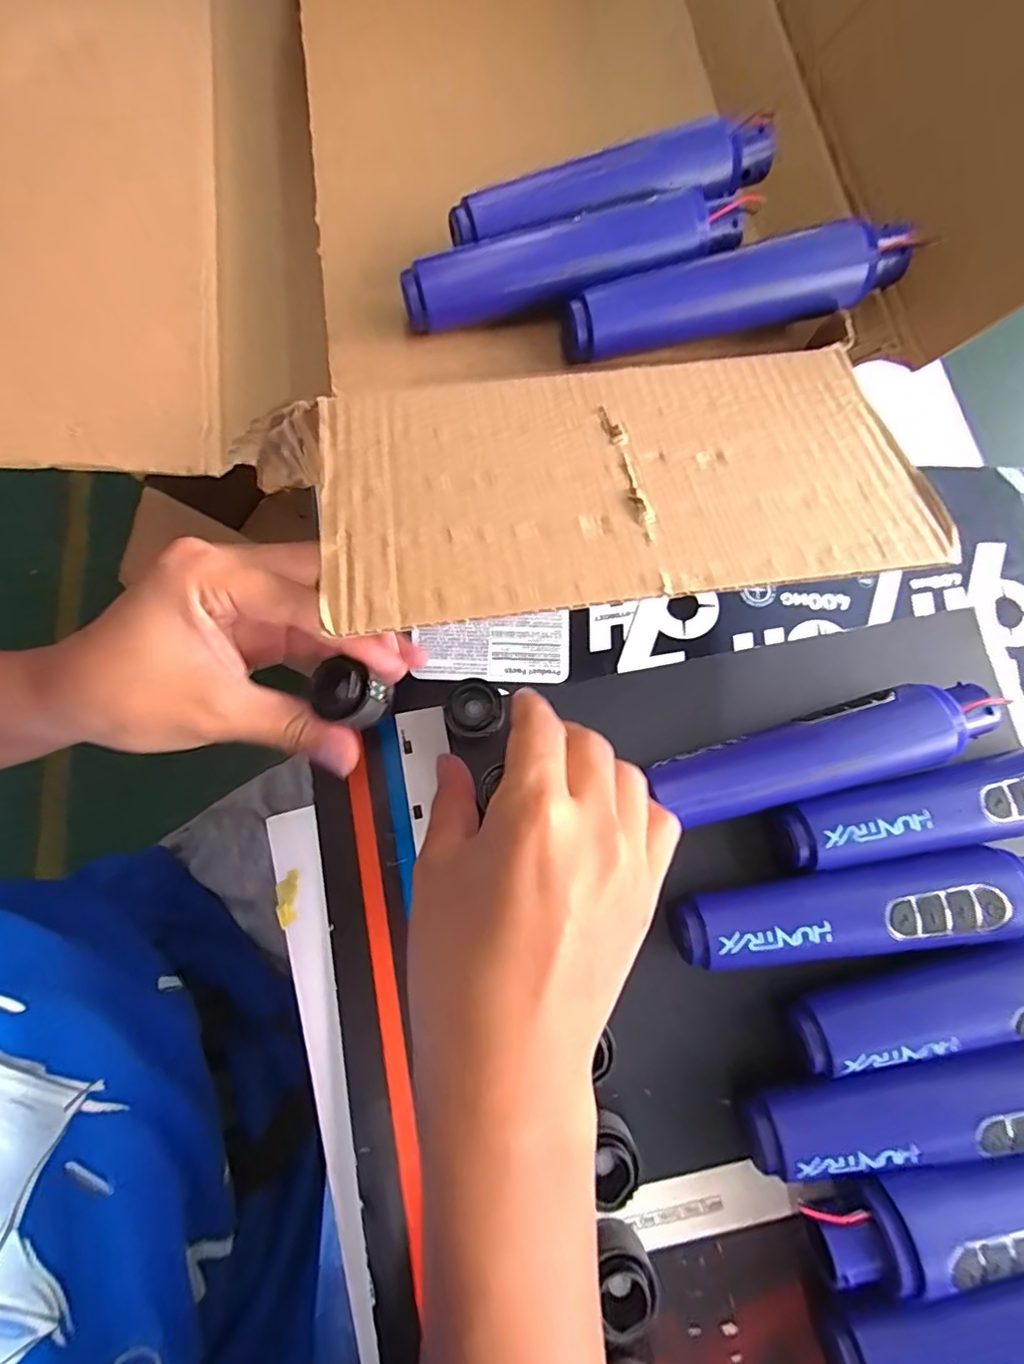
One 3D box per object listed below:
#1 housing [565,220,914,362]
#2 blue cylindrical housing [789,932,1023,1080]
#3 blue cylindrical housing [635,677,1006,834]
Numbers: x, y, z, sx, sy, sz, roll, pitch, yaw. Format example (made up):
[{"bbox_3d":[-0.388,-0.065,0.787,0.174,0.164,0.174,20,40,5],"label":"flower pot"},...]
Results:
[{"bbox_3d":[0.112,-0.196,0.285,0.173,0.029,0.033,-12,78,-4],"label":"housing"},{"bbox_3d":[0.207,0.136,0.254,0.169,0.037,0.036,-12,78,-4],"label":"blue cylindrical housing"},{"bbox_3d":[0.147,0.034,0.273,0.162,0.032,0.038,-14,78,-4],"label":"blue cylindrical housing"}]

